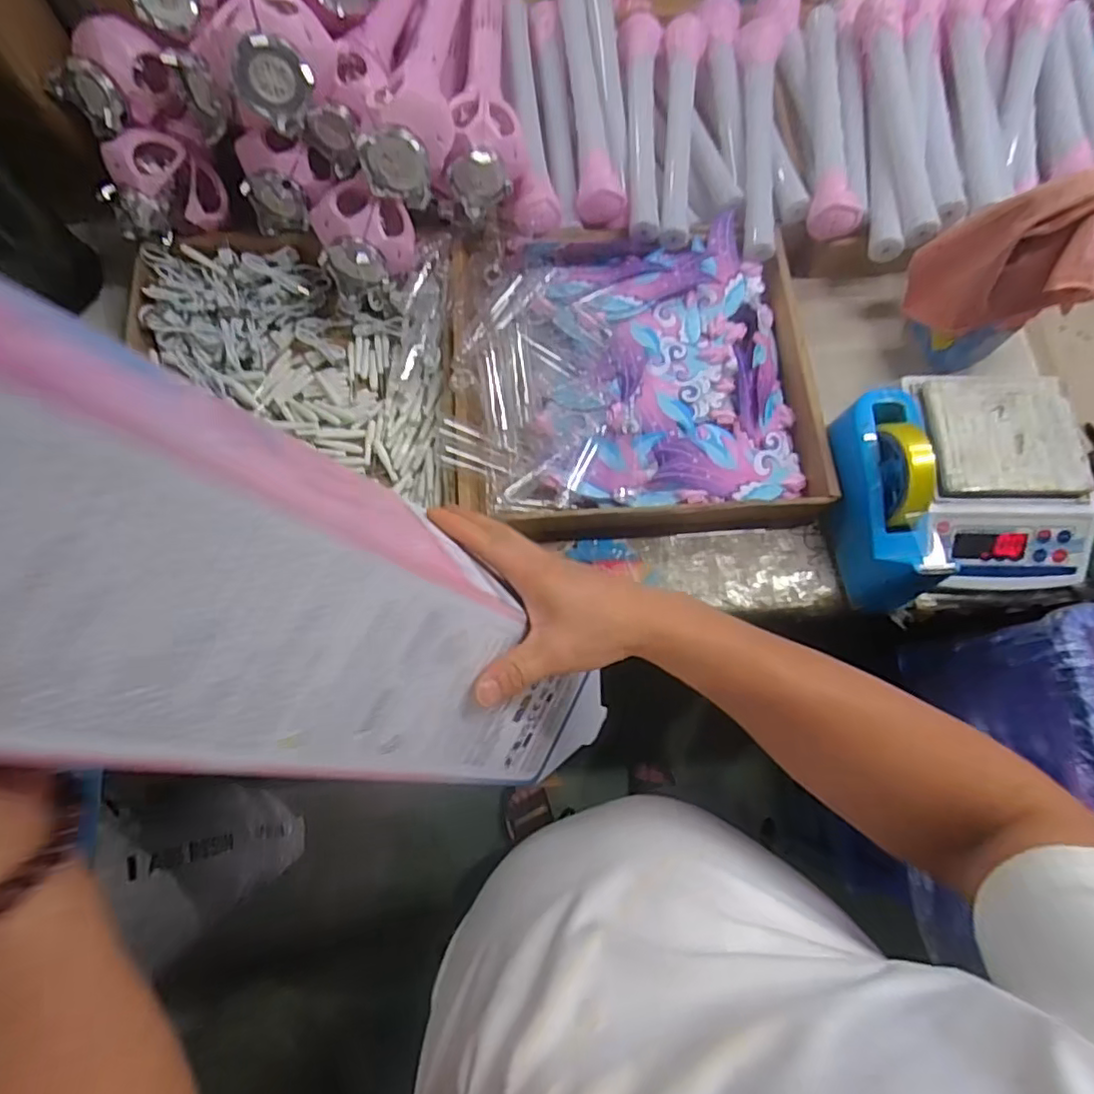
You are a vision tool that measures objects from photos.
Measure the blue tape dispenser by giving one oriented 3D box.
[{"bbox_3d":[0.330,-0.048,0.591,0.076,0.099,0.202,-1,74,-2],"label":"blue tape dispenser"}]

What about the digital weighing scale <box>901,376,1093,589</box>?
[{"bbox_3d":[0.453,-0.072,0.626,0.190,0.068,0.224,-4,74,-3],"label":"digital weighing scale"}]

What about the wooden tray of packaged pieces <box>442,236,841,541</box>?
[{"bbox_3d":[0.090,-0.192,0.650,0.387,0.059,0.356,-1,74,-2],"label":"wooden tray of packaged pieces"}]

